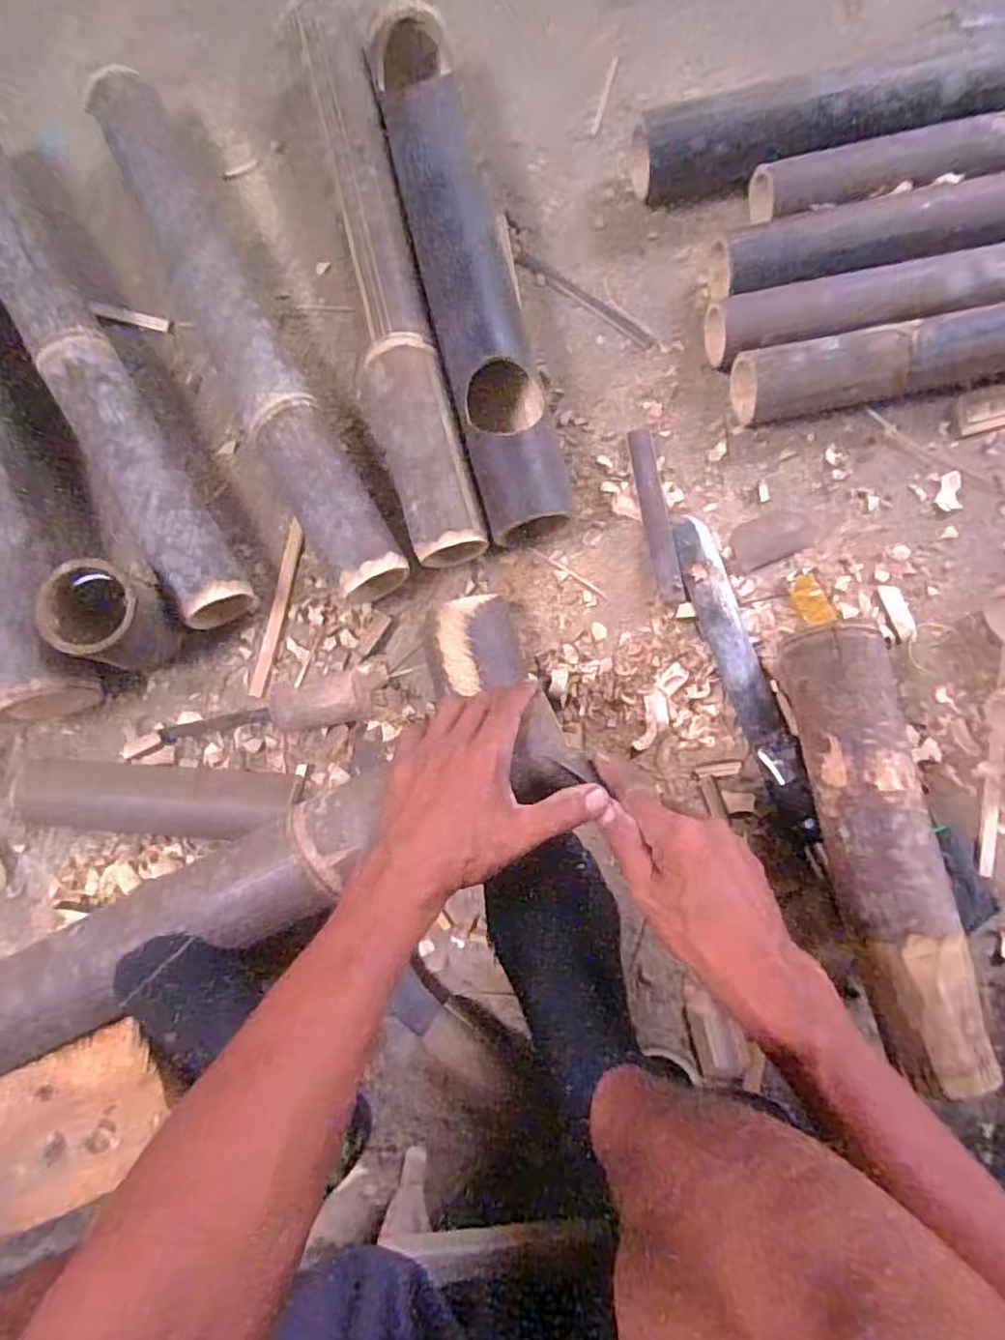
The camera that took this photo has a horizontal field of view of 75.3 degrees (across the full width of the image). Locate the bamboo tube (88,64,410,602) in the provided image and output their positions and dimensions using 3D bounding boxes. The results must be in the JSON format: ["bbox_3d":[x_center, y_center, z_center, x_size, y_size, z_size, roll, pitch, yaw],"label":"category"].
[{"bbox_3d":[-0.231,-0.299,0.582,0.068,0.080,0.530,-28,83,-1],"label":"bamboo tube"}]

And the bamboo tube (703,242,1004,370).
[{"bbox_3d":[0.369,-0.329,0.579,0.371,0.050,0.054,-10,83,1],"label":"bamboo tube"}]

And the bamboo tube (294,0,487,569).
[{"bbox_3d":[-0.113,-0.353,0.590,0.074,0.069,0.532,-15,83,1],"label":"bamboo tube"}]

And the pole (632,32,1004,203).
[{"bbox_3d":[0.744,-0.560,0.559,1.261,0.072,0.073,-8,83,2],"label":"pole"}]

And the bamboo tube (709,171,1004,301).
[{"bbox_3d":[0.390,-0.399,0.583,0.402,0.044,0.060,-11,83,1],"label":"bamboo tube"}]

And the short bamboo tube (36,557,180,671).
[{"bbox_3d":[-0.321,-0.044,0.550,0.071,0.097,0.073,0,84,3],"label":"short bamboo tube"}]

